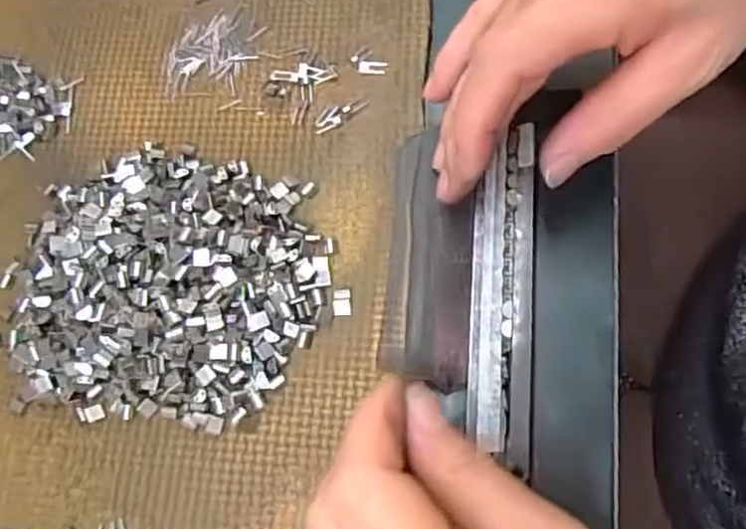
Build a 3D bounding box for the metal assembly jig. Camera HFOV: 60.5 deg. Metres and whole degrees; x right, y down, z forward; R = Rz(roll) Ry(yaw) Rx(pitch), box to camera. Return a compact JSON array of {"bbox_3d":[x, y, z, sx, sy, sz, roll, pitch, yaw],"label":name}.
[{"bbox_3d":[0.047,0.007,0.231,0.021,0.006,0.122,5,74,4],"label":"metal assembly jig"}]

